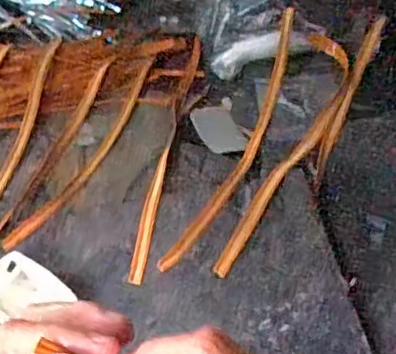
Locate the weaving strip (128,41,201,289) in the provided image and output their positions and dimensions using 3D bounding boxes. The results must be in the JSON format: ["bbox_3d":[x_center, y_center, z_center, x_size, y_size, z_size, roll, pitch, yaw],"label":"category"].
[{"bbox_3d":[-0.038,-0.053,0.829,0.020,0.024,0.444,6,53,6],"label":"weaving strip"}]

